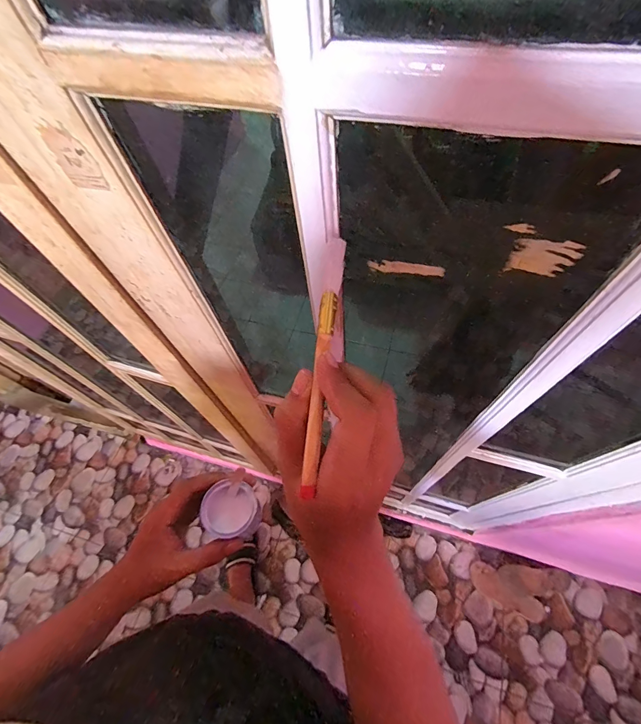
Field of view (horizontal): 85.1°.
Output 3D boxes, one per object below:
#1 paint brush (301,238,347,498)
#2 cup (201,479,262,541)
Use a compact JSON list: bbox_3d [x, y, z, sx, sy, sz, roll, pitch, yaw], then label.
[{"bbox_3d":[0.002,-0.006,0.216,0.012,0.004,0.154,5,78,7],"label":"paint brush"},{"bbox_3d":[-0.091,0.158,0.370,0.059,0.026,0.051,1,61,5],"label":"cup"}]

